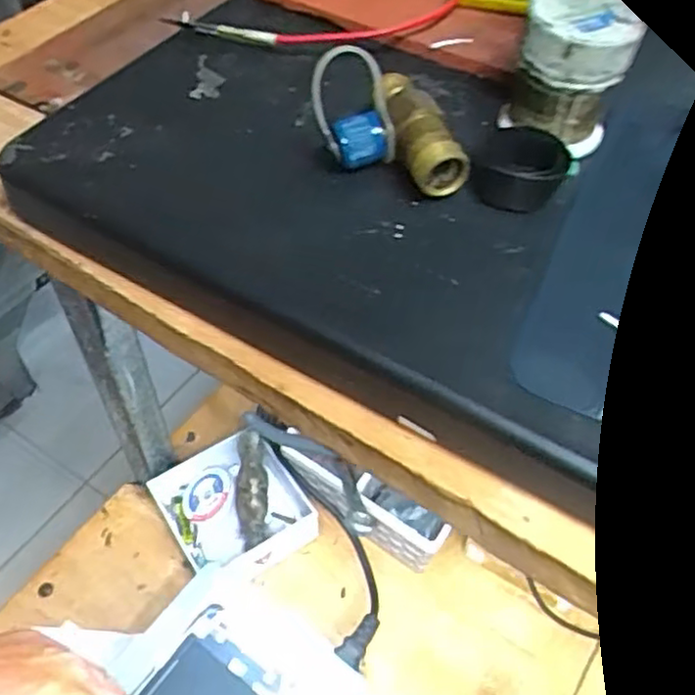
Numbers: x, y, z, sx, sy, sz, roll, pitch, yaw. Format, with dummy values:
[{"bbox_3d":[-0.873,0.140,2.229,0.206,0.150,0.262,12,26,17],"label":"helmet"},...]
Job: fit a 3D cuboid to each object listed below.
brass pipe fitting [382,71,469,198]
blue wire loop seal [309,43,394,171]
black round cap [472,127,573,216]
[{"bbox_3d":[0.021,-0.067,0.211,0.015,0.016,0.043,-18,71,-16],"label":"brass pipe fitting"},{"bbox_3d":[0.002,-0.075,0.213,0.024,0.031,0.021,-6,53,-7],"label":"blue wire loop seal"},{"bbox_3d":[0.053,-0.054,0.211,0.026,0.013,0.026,1,52,-2],"label":"black round cap"}]

